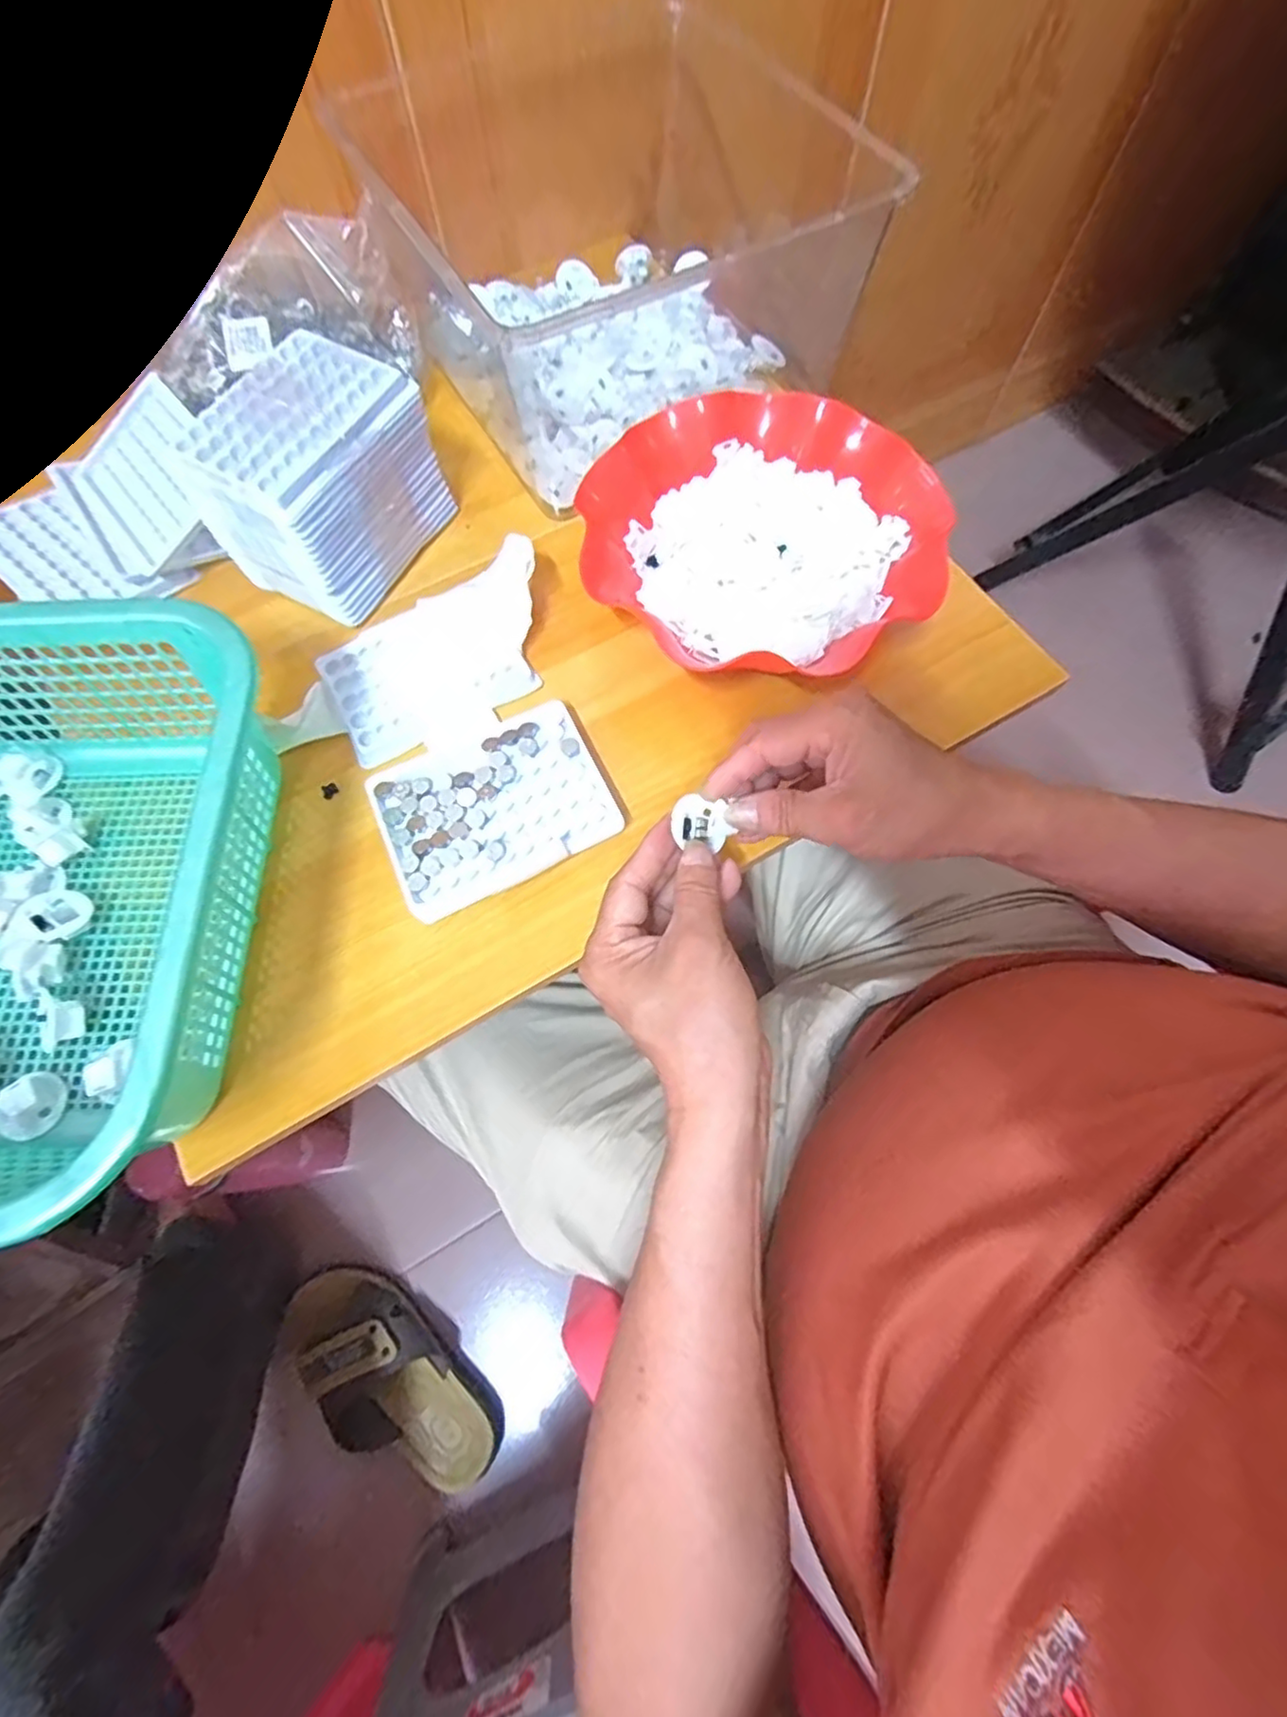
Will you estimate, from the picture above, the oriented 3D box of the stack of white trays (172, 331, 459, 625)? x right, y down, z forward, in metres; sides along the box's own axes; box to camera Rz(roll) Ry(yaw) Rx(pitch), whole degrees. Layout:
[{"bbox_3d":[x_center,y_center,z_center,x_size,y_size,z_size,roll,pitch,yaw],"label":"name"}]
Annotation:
[{"bbox_3d":[-0.208,-0.246,0.438,0.093,0.098,0.133,29,72,10],"label":"stack of white trays"}]

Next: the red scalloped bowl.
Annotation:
[{"bbox_3d":[0.074,-0.208,0.441,0.223,0.058,0.203,0,69,0],"label":"red scalloped bowl"}]

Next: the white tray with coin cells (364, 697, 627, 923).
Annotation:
[{"bbox_3d":[-0.091,-0.034,0.404,0.131,0.020,0.110,-27,72,-10],"label":"white tray with coin cells"}]

